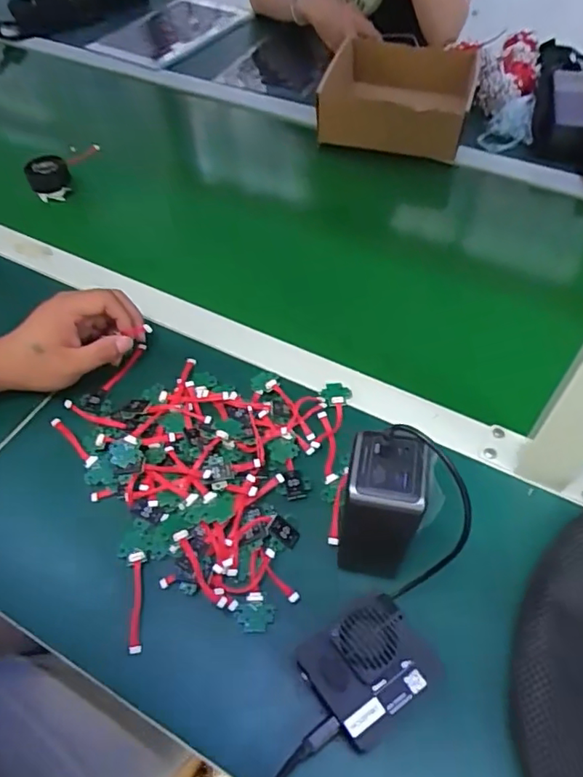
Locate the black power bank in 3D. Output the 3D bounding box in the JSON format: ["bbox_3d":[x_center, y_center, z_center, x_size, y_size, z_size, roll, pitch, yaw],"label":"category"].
[{"bbox_3d":[0.060,0.086,0.391,0.063,0.136,0.051,12,54,10],"label":"black power bank"}]

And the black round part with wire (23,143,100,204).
[{"bbox_3d":[-0.297,-0.286,0.736,0.098,0.045,0.031,-31,59,-20],"label":"black round part with wire"}]

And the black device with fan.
[{"bbox_3d":[0.052,0.186,0.374,0.079,0.046,0.073,-32,59,-20],"label":"black device with fan"}]

